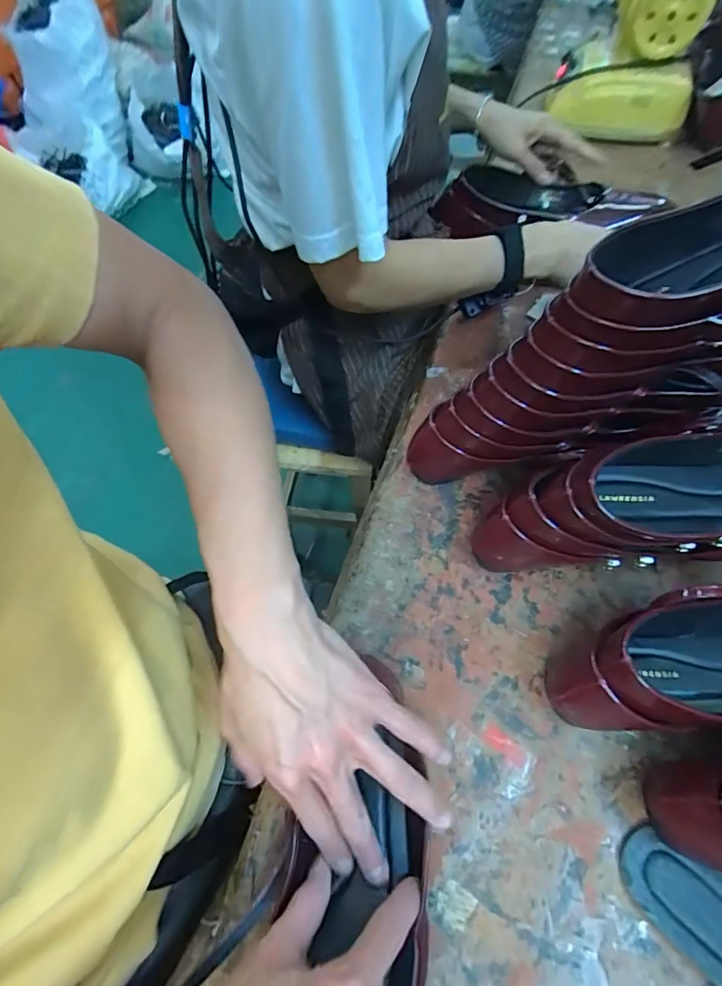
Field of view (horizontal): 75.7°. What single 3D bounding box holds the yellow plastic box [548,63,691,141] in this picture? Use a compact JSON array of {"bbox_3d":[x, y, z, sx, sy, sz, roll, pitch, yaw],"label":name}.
[{"bbox_3d":[0.413,-0.622,0.750,0.207,0.087,0.078,9,61,7],"label":"yellow plastic box"}]

